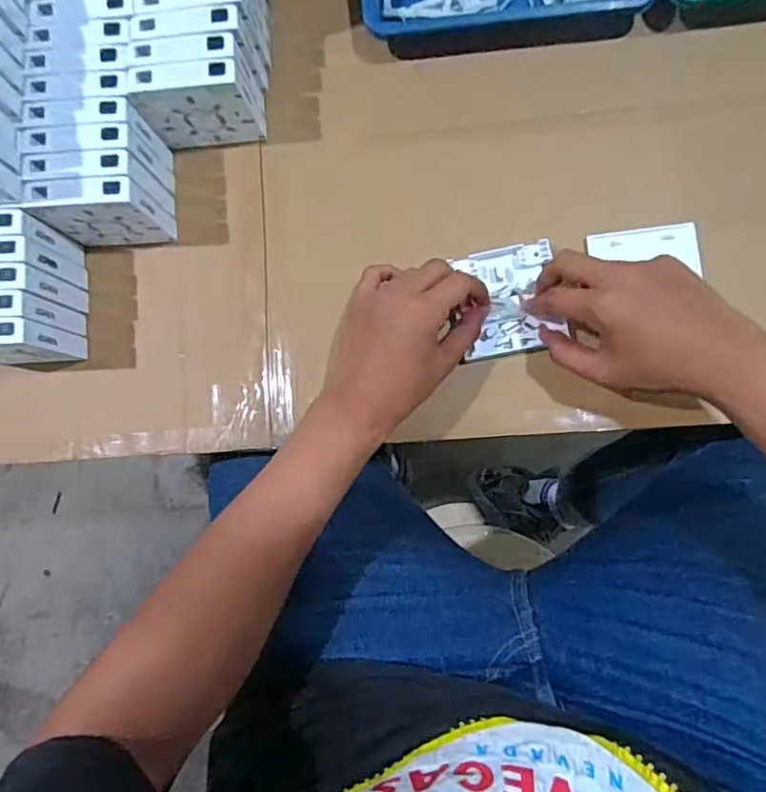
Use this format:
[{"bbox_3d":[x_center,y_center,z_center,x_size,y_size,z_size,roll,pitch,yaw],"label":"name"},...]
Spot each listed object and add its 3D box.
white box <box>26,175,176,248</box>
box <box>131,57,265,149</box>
[{"bbox_3d":[-0.230,-0.152,0.488,0.088,0.083,0.026,-1,86,5],"label":"white box"},{"bbox_3d":[-0.152,-0.241,0.491,0.089,0.080,0.025,-3,85,5],"label":"box"}]

